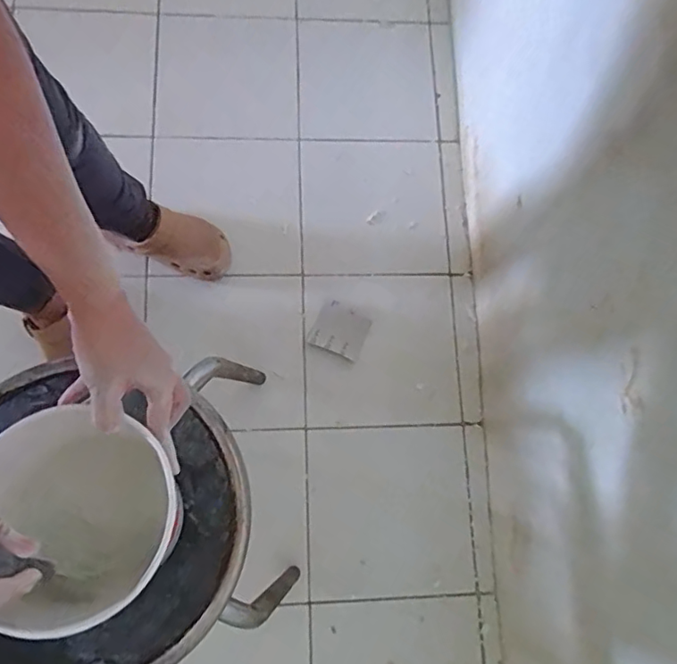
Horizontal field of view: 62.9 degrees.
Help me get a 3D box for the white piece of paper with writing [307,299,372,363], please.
[{"bbox_3d":[0.004,-0.002,1.084,0.101,0.009,0.098,22,76,5],"label":"white piece of paper with writing"}]

